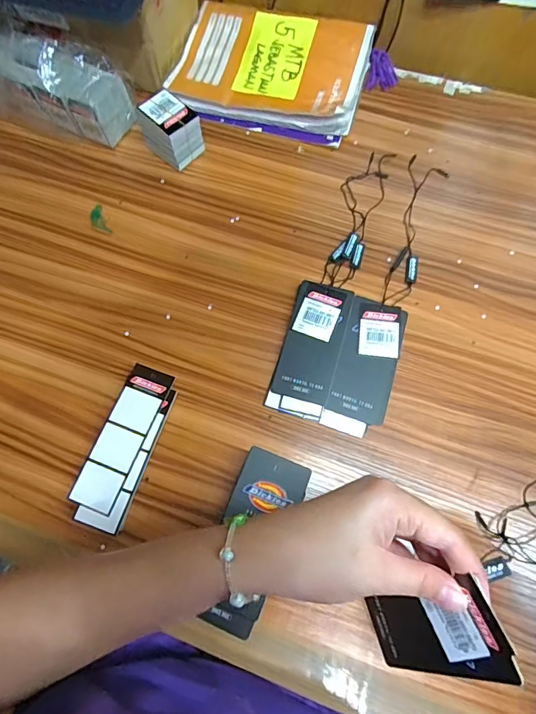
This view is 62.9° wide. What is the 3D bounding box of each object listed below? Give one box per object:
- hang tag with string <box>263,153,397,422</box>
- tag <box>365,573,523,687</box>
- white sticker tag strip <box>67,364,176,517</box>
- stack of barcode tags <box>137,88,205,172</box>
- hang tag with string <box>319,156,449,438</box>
[{"bbox_3d":[0.062,-0.080,0.411,0.050,0.012,0.280,16,72,7],"label":"hang tag with string"},{"bbox_3d":[0.093,0.159,0.254,0.010,0.107,0.044,-17,69,-32],"label":"tag"},{"bbox_3d":[-0.118,0.064,0.358,0.036,0.006,0.118,20,73,7],"label":"white sticker tag strip"},{"bbox_3d":[-0.101,-0.232,0.449,0.056,0.051,0.043,41,77,14],"label":"stack of barcode tags"},{"bbox_3d":[0.110,-0.068,0.407,0.051,0.009,0.286,16,72,7],"label":"hang tag with string"}]

